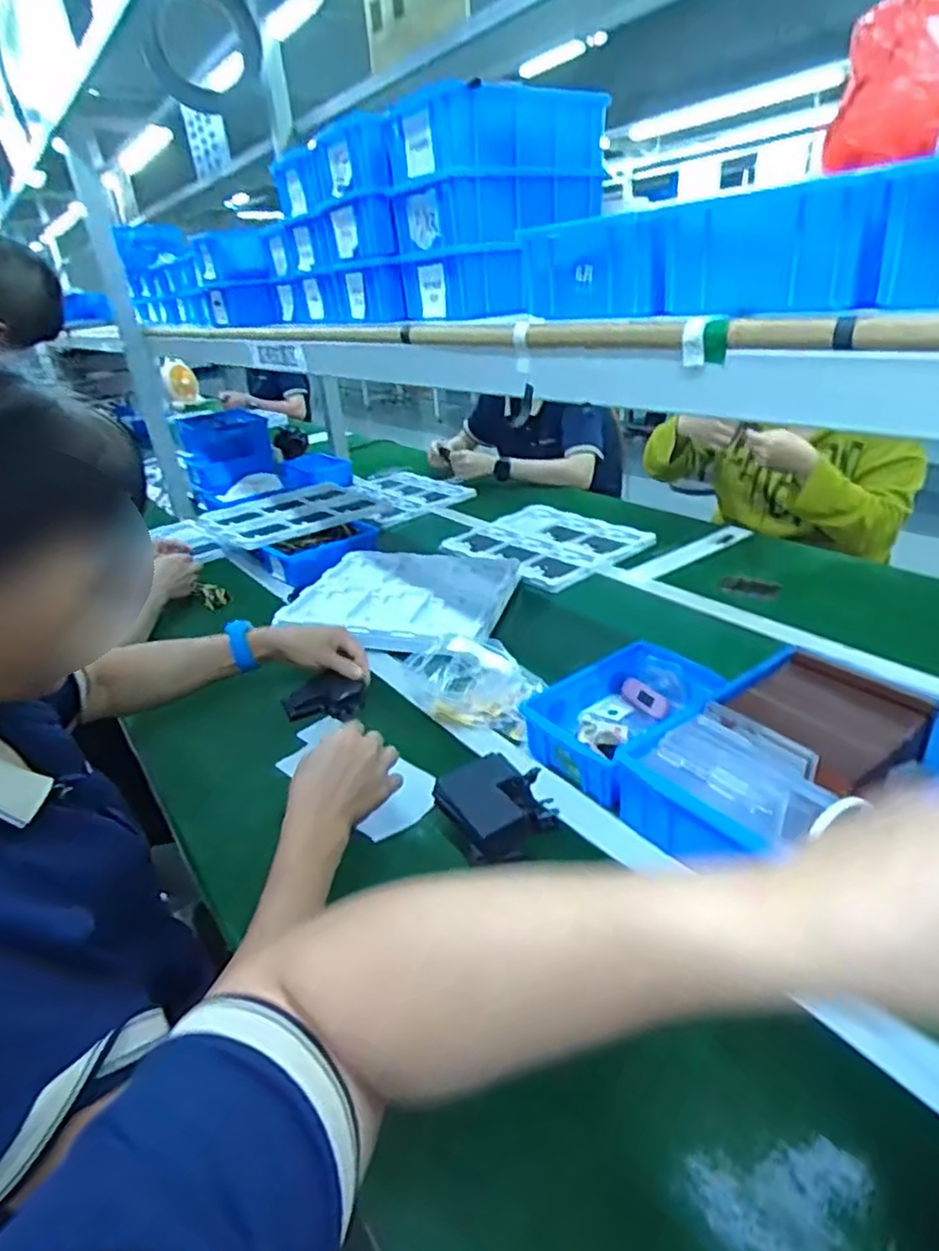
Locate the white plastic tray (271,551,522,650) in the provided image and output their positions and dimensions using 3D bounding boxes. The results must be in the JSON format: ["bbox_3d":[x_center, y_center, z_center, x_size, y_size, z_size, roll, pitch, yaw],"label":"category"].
[{"bbox_3d":[-0.107,-0.056,1.056,0.329,0.023,0.337,3,29,16],"label":"white plastic tray"}]

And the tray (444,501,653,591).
[{"bbox_3d":[0.144,-0.157,1.268,0.290,0.030,0.312,-28,36,-36],"label":"tray"}]

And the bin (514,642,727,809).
[{"bbox_3d":[0.173,0.092,0.710,0.197,0.065,0.144,-23,33,-29],"label":"bin"}]

